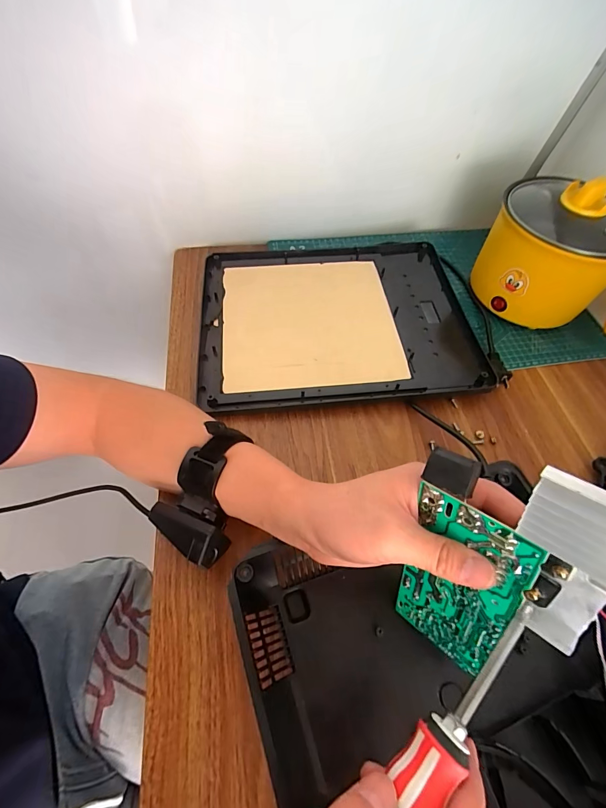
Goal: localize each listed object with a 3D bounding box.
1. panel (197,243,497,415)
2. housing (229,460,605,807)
[{"bbox_3d":[0.043,-0.117,0.482,0.350,0.022,0.280,-3,59,-6],"label":"panel"},{"bbox_3d":[0.132,0.244,0.239,0.284,0.055,0.352,-15,61,-13],"label":"housing"}]

